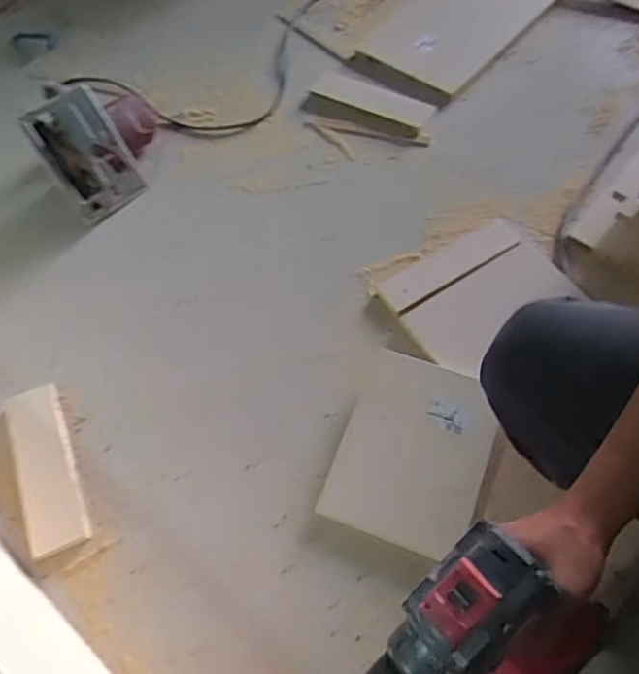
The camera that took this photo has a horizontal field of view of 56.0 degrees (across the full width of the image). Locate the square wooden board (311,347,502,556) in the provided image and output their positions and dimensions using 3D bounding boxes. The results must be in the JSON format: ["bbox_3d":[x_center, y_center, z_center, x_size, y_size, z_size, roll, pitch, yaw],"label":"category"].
[{"bbox_3d":[0.128,0.150,0.818,0.190,0.025,0.248,19,71,9],"label":"square wooden board"}]

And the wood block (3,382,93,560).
[{"bbox_3d":[-0.397,0.184,0.868,0.080,0.011,0.257,-24,61,-9],"label":"wood block"}]

